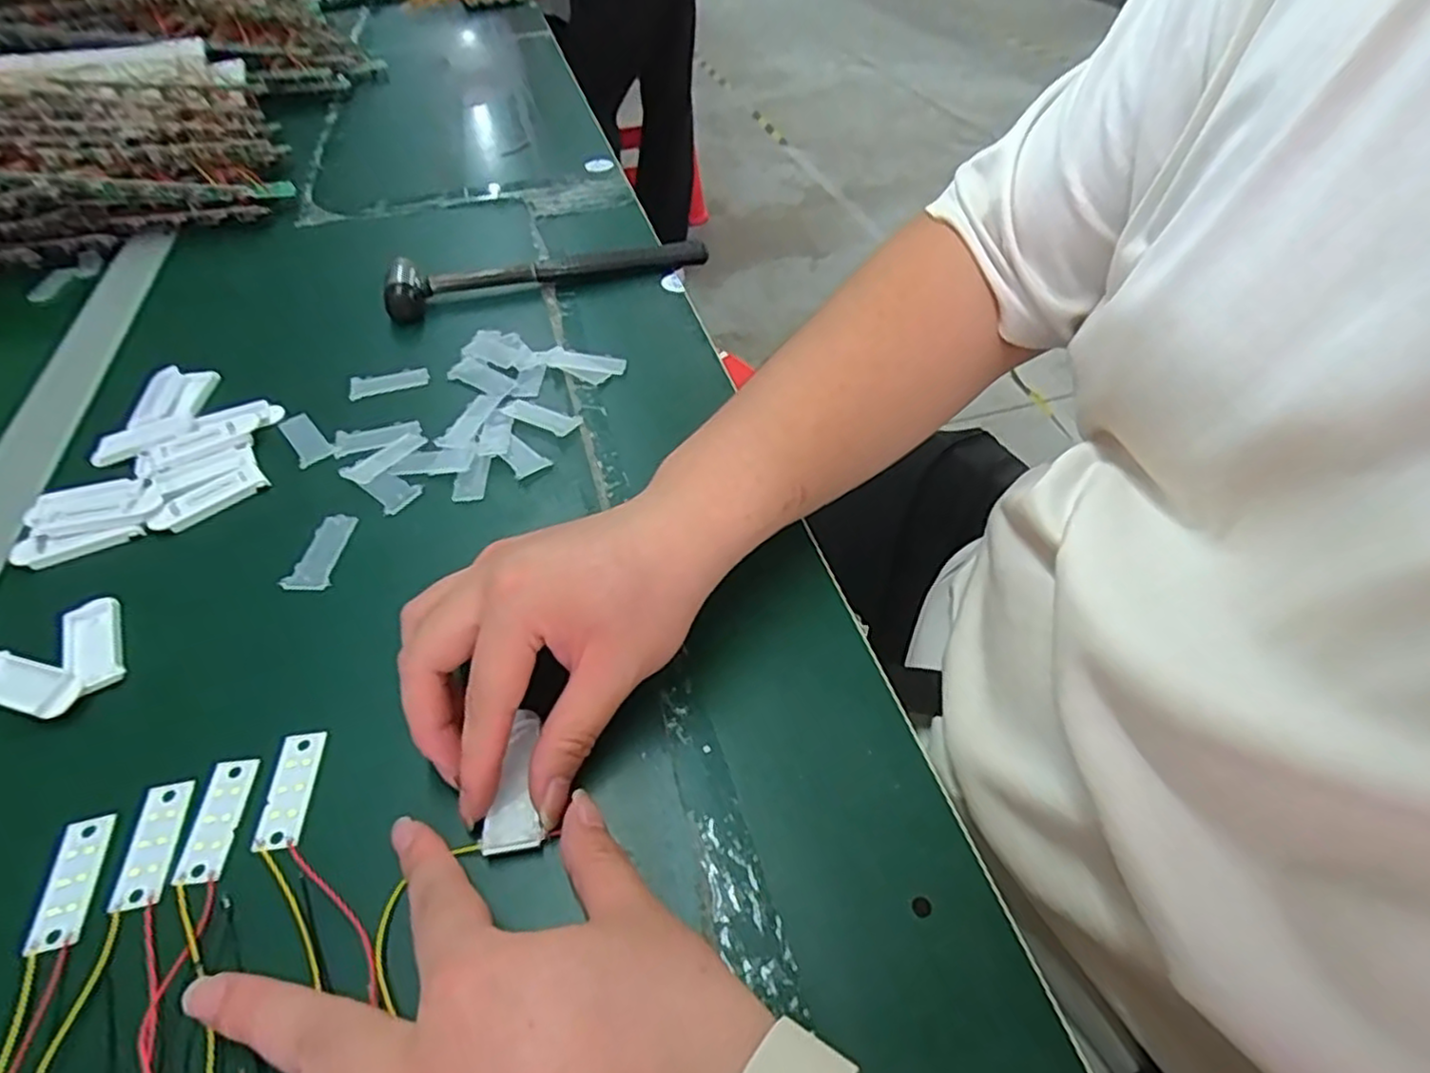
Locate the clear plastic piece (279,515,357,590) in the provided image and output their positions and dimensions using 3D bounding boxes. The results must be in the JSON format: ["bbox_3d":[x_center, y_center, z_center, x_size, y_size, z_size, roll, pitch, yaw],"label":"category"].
[{"bbox_3d":[-0.200,0.008,0.364,0.019,0.007,0.048,1,47,4],"label":"clear plastic piece"}]

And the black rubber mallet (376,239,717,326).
[{"bbox_3d":[-0.126,-0.206,0.543,0.235,0.028,0.043,-16,49,-12],"label":"black rubber mallet"}]

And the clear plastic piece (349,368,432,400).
[{"bbox_3d":[-0.210,-0.100,0.460,0.049,0.005,0.016,-13,48,-10],"label":"clear plastic piece"}]

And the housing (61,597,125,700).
[{"bbox_3d":[-0.280,0.048,0.320,0.021,0.010,0.055,-27,52,-21],"label":"housing"}]

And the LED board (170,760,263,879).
[{"bbox_3d":[-0.188,0.105,0.269,0.016,0.004,0.045,-5,47,-2],"label":"LED board"}]

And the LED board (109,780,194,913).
[{"bbox_3d":[-0.208,0.112,0.263,0.016,0.004,0.045,-11,48,-7],"label":"LED board"}]

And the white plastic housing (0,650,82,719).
[{"bbox_3d":[-0.299,0.063,0.307,0.058,0.009,0.020,10,49,12],"label":"white plastic housing"}]

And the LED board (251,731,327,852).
[{"bbox_3d":[-0.165,0.097,0.276,0.017,0.004,0.045,-6,47,-3],"label":"LED board"}]

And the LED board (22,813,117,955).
[{"bbox_3d":[-0.230,0.122,0.254,0.018,0.004,0.045,-12,48,-9],"label":"LED board"}]

